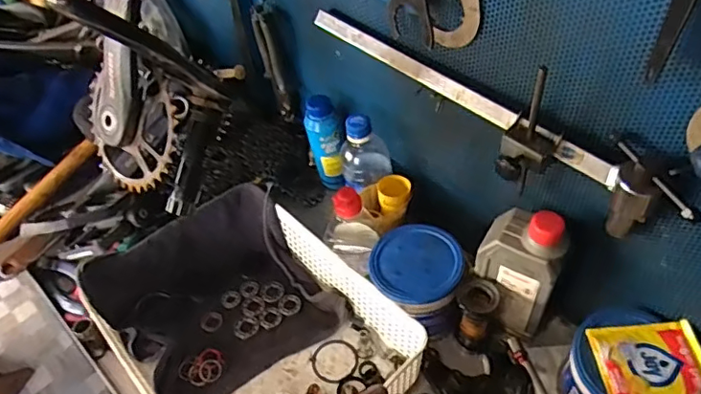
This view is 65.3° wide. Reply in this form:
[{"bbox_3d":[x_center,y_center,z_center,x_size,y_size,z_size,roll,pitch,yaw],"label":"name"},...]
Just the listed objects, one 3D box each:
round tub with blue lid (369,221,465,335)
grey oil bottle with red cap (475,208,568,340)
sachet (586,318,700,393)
[{"bbox_3d":[0.075,0.091,0.624,0.102,0.075,0.104,15,51,19],"label":"round tub with blue lid"},{"bbox_3d":[0.174,0.078,0.577,0.082,0.168,0.061,24,54,25],"label":"grey oil bottle with red cap"},{"bbox_3d":[0.276,0.153,0.502,0.094,0.009,0.080,-5,48,1],"label":"sachet"}]

